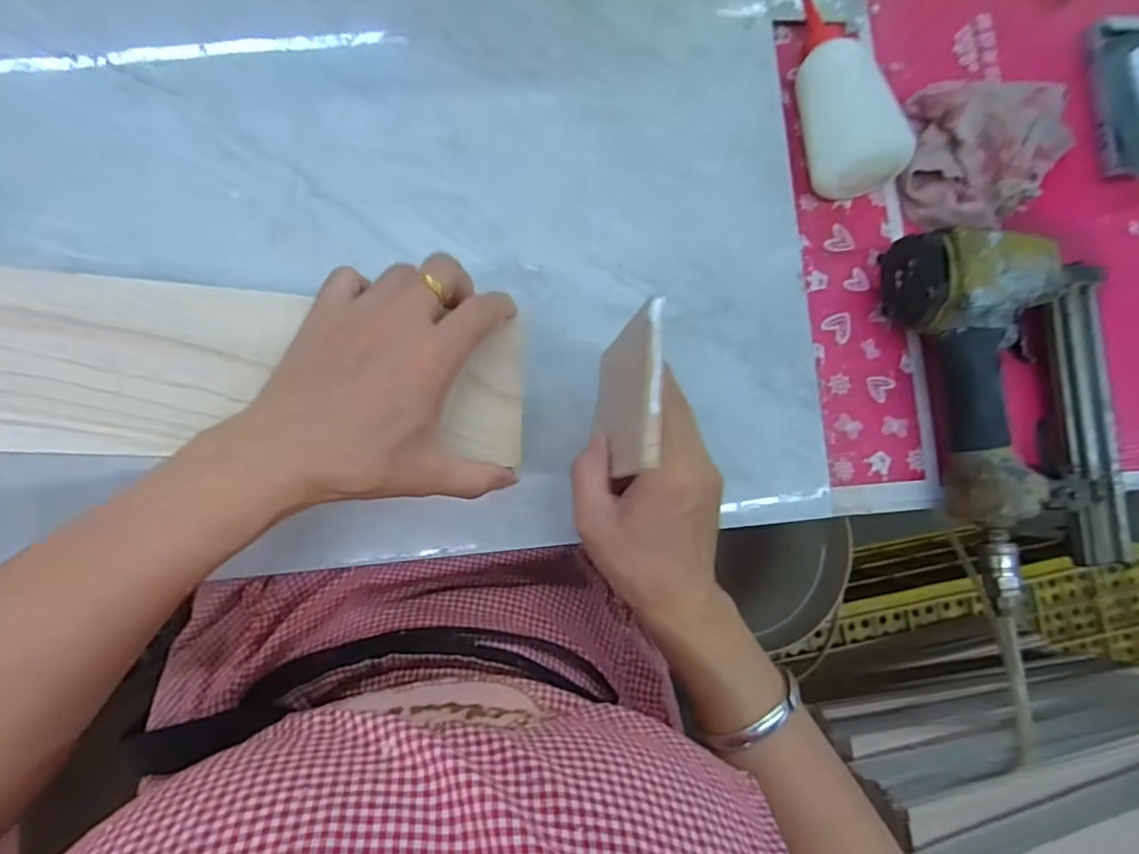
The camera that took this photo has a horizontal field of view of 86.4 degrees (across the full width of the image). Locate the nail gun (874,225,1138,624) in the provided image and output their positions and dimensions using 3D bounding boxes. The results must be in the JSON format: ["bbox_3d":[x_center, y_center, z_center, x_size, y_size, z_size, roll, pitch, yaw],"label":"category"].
[{"bbox_3d":[0.315,-0.016,0.415,0.156,0.064,0.245,-11,86,-7],"label":"nail gun"}]

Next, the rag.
[{"bbox_3d":[0.311,-0.212,0.449,0.148,0.037,0.109,-28,88,-8],"label":"rag"}]

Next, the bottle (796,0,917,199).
[{"bbox_3d":[0.194,-0.245,0.429,0.064,0.051,0.162,-2,85,-7],"label":"bottle"}]

